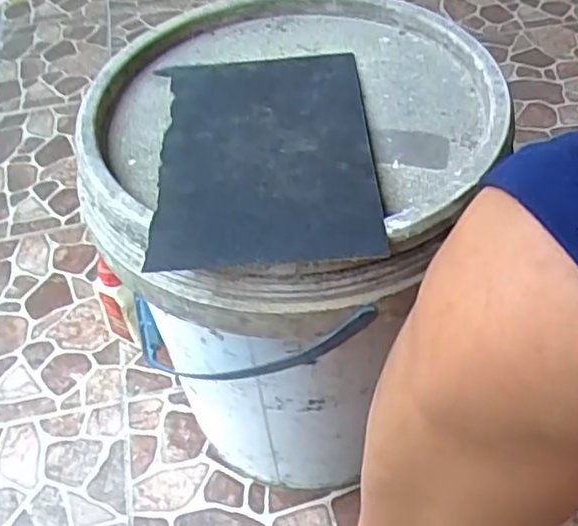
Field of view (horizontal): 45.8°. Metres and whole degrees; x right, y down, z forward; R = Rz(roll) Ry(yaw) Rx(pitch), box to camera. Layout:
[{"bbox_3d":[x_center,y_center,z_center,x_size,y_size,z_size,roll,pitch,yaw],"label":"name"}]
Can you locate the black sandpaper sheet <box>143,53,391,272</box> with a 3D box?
[{"bbox_3d":[-0.016,-0.082,0.459,0.137,0.008,0.225,-5,44,1],"label":"black sandpaper sheet"}]

